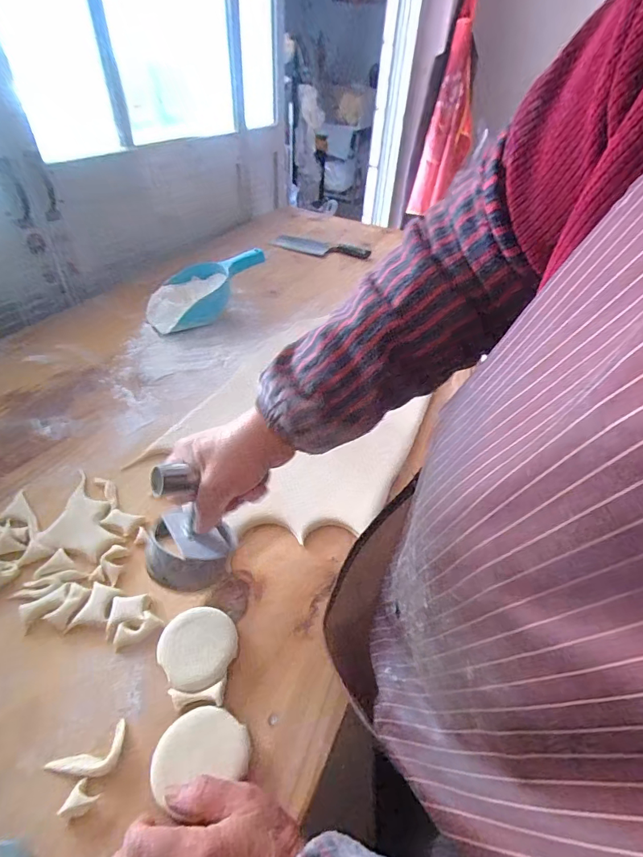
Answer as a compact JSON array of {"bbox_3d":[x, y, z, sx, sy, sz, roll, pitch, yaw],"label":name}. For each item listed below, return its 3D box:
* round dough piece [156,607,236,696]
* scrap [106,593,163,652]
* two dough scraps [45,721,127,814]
[{"bbox_3d":[-0.117,0.209,0.406,0.070,0.009,0.071,2,43,-2],"label":"round dough piece"},{"bbox_3d":[-0.189,0.188,0.420,0.045,0.011,0.047,-21,48,-24],"label":"scrap"},{"bbox_3d":[-0.184,0.273,0.336,0.057,0.010,0.045,-21,49,-25],"label":"two dough scraps"}]

